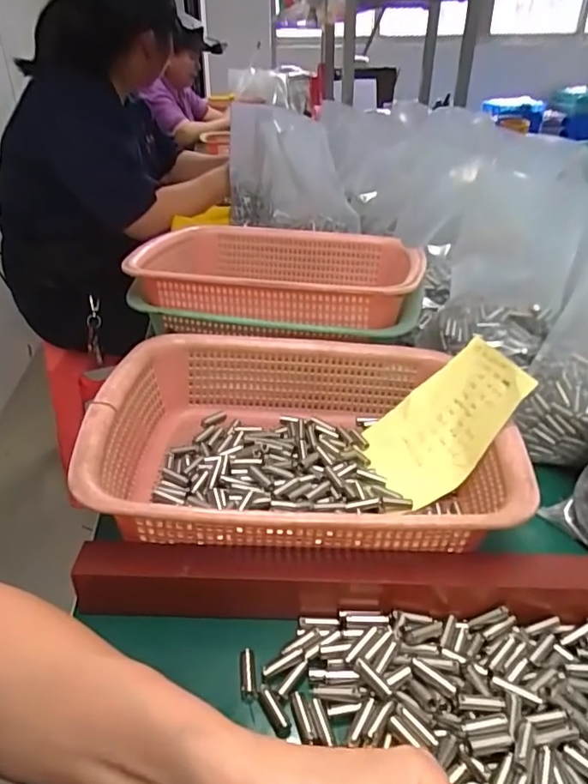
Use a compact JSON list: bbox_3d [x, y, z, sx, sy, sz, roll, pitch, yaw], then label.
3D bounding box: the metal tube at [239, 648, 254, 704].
[{"bbox_3d":[-0.026,0.157,0.301,0.008,0.005,0.028,-3,33,-4],"label":"metal tube"}]

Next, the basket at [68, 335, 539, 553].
[{"bbox_3d":[0.007,0.037,0.417,0.286,0.086,0.225,-1,33,-1],"label":"basket"}]

